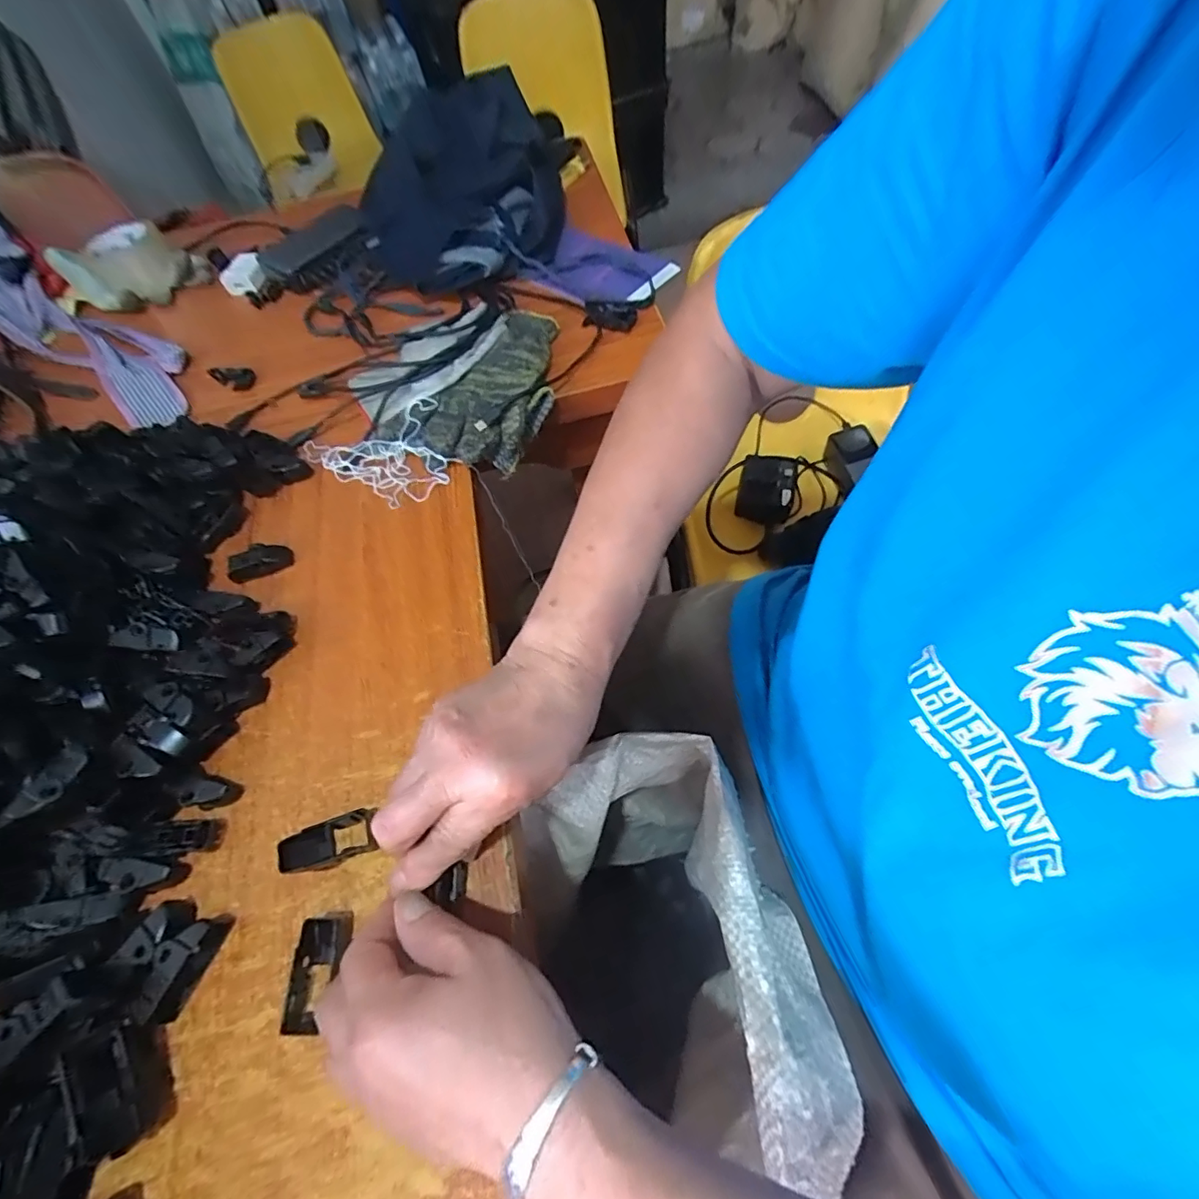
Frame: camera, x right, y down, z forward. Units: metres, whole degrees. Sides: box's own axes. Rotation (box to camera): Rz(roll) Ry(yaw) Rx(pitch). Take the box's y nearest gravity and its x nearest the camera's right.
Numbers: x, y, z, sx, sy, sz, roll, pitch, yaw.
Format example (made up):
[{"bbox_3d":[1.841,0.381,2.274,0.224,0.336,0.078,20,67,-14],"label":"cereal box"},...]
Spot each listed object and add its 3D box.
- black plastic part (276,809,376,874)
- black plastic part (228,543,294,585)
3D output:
[{"bbox_3d":[-0.155,0.138,0.316,0.046,0.021,0.025,-20,60,-5],"label":"black plastic part"},{"bbox_3d":[-0.262,-0.029,0.423,0.045,0.018,0.018,-21,60,-5],"label":"black plastic part"}]

